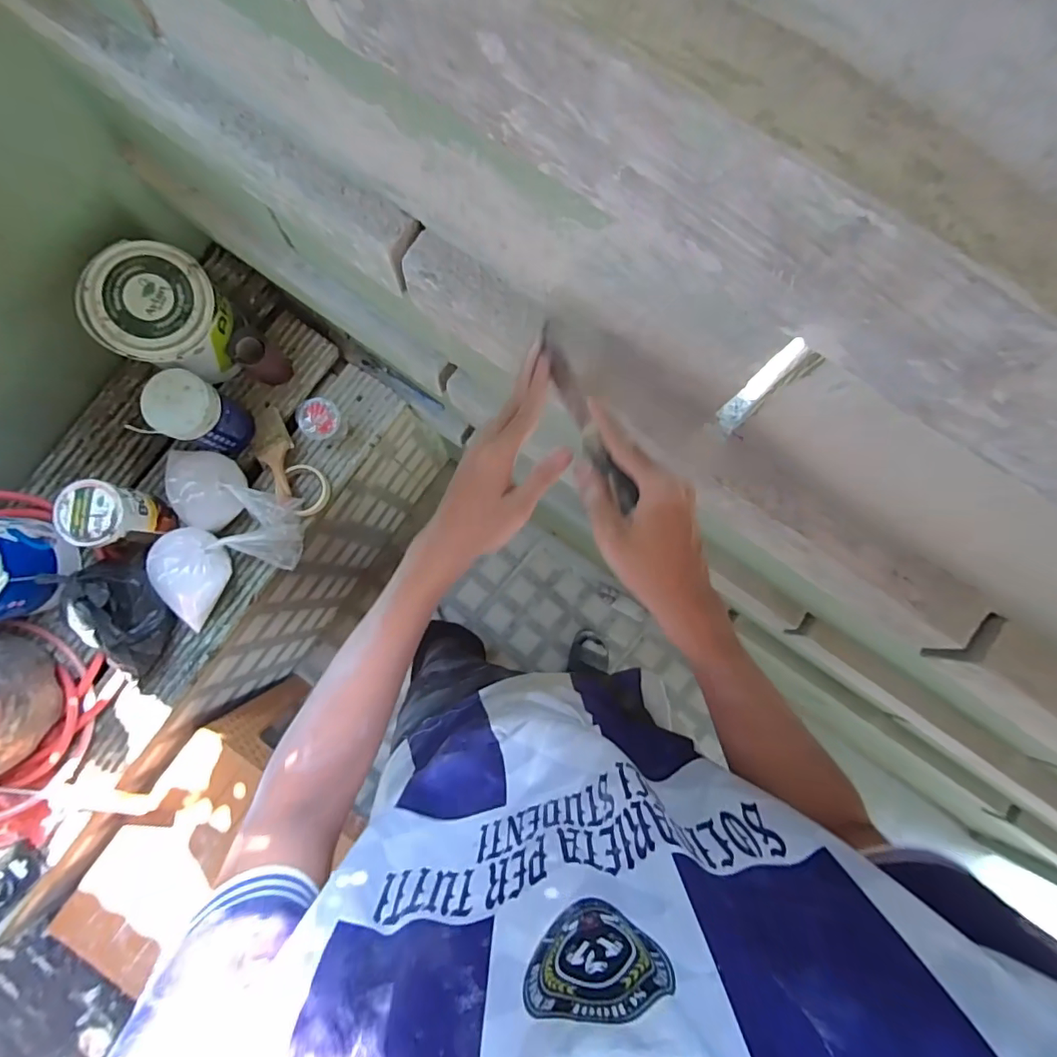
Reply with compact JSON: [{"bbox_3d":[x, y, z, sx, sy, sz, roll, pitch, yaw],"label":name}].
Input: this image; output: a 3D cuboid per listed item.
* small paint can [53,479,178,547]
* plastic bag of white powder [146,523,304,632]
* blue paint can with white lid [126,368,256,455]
[{"bbox_3d":[-0.710,-0.019,0.907,0.097,0.139,0.103,0,83,0],"label":"small paint can"},{"bbox_3d":[-0.547,0.046,0.944,0.261,0.103,0.157,-34,85,-4],"label":"plastic bag of white powder"},{"bbox_3d":[-0.586,-0.198,0.932,0.119,0.160,0.110,13,83,1],"label":"blue paint can with white lid"}]

